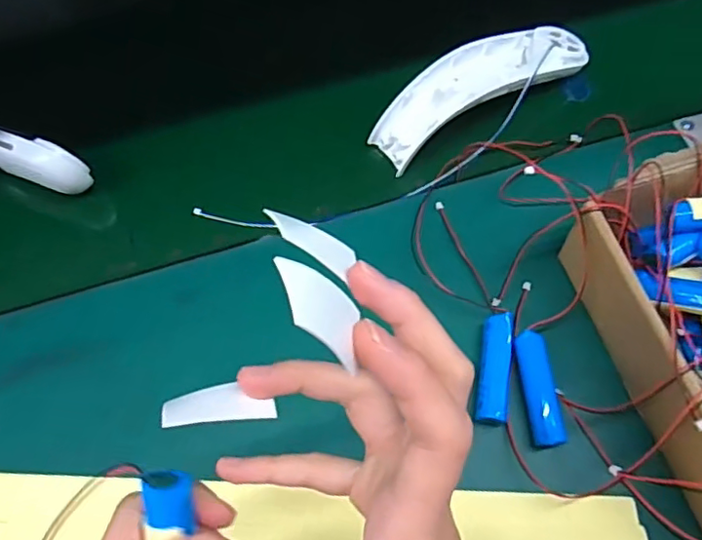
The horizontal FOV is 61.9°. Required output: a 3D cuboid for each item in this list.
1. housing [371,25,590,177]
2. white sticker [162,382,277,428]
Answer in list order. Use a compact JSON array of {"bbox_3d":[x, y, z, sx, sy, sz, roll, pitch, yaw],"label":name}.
[{"bbox_3d":[0.107,-0.148,0.466,0.195,0.036,0.061,-33,67,-16],"label":"housing"},{"bbox_3d":[-0.048,0.050,0.216,0.039,0.008,0.016,1,58,-13],"label":"white sticker"}]

